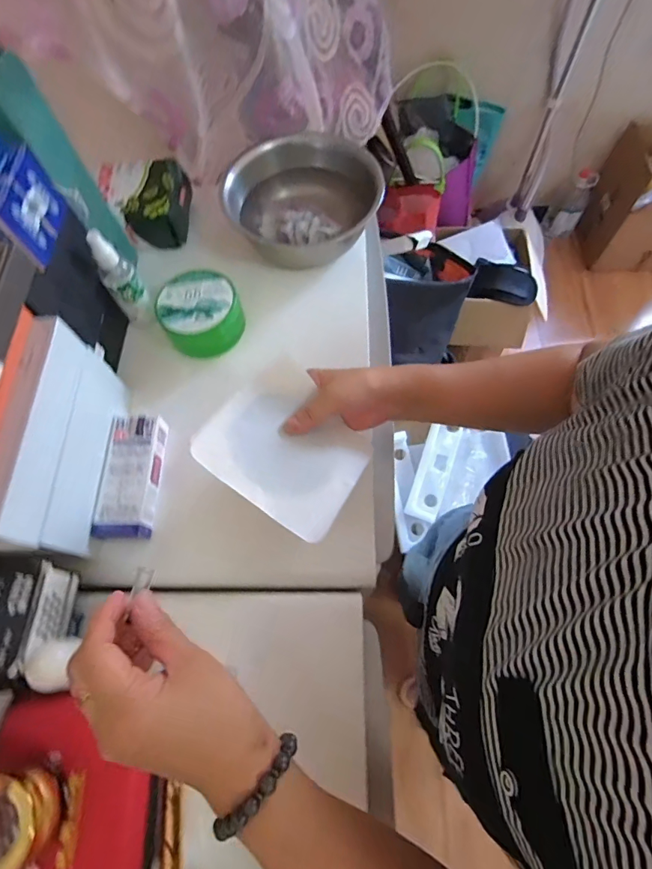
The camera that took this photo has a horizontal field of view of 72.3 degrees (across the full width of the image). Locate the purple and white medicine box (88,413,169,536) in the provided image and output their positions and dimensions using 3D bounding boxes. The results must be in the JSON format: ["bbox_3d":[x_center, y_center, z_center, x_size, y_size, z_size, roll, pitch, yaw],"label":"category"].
[{"bbox_3d":[-0.211,0.044,0.485,0.056,0.026,0.133,-1,67,3],"label":"purple and white medicine box"}]

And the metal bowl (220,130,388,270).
[{"bbox_3d":[-0.030,-0.307,0.607,0.184,0.080,0.200,21,70,12],"label":"metal bowl"}]

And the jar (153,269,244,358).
[{"bbox_3d":[-0.156,-0.151,0.559,0.094,0.055,0.087,-1,67,3],"label":"jar"}]

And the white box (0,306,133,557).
[{"bbox_3d":[-0.255,0.003,0.424,0.037,0.128,0.198,1,68,4],"label":"white box"}]

